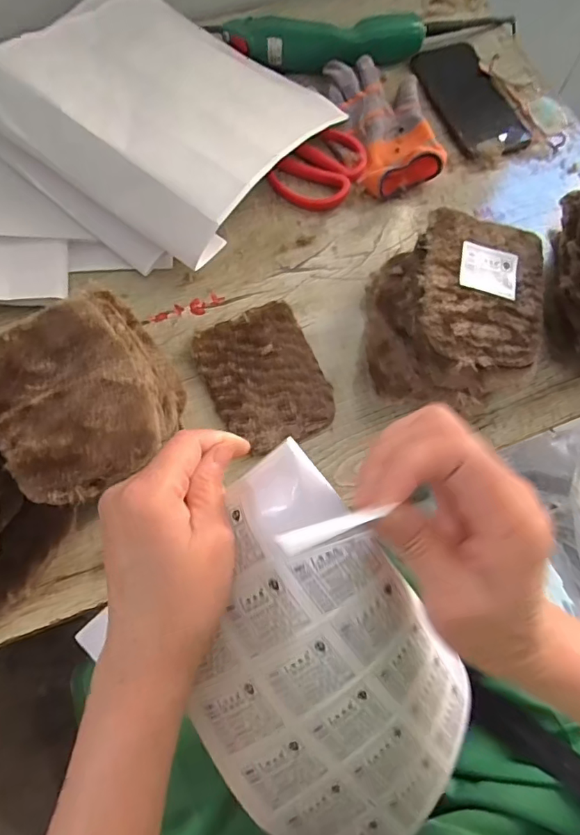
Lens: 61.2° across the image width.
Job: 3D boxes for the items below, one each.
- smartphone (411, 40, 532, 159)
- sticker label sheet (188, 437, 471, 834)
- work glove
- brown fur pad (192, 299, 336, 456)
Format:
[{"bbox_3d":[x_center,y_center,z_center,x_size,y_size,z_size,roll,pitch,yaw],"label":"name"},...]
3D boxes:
[{"bbox_3d":[0.195,-0.354,0.541,0.083,0.014,0.173,-20,69,-9],"label":"smartphone"},{"bbox_3d":[0.026,0.136,0.275,0.136,0.045,0.241,-20,107,-8],"label":"sticker label sheet"},{"bbox_3d":[0.101,-0.307,0.512,0.090,0.030,0.170,-13,68,-6],"label":"work glove"},{"bbox_3d":[-0.021,-0.034,0.411,0.092,0.012,0.122,-23,70,-10],"label":"brown fur pad"}]

